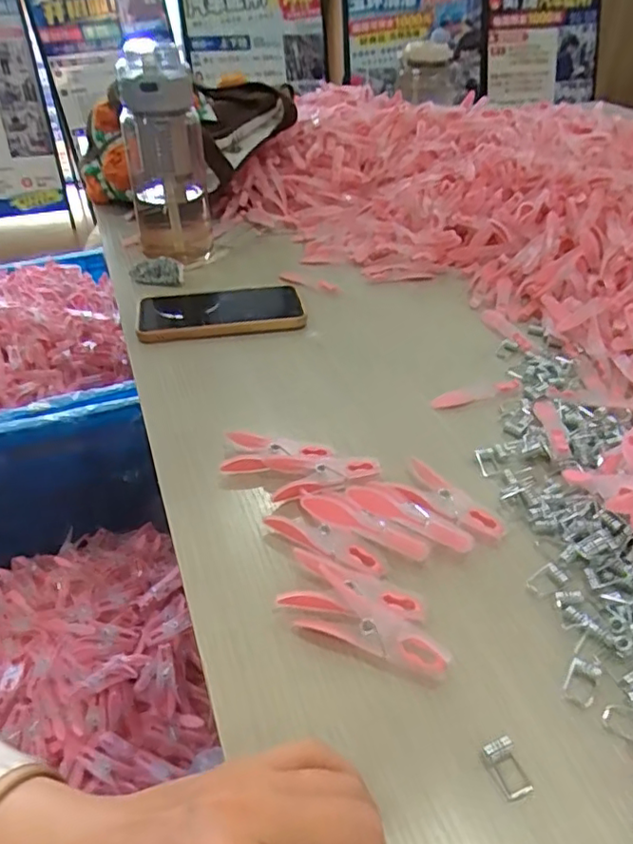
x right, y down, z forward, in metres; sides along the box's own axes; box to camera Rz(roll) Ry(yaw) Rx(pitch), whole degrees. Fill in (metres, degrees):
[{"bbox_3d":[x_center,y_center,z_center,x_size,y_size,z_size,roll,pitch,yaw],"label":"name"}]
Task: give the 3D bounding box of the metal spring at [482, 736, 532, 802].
[{"bbox_3d":[0.085,0.152,0.265,0.013,0.005,0.024,-14,40,-15],"label":"metal spring"}]

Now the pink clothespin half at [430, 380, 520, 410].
[{"bbox_3d":[0.129,-0.022,0.481,0.080,0.004,0.016,-14,40,-15],"label":"pink clothespin half"}]

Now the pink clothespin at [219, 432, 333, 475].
[{"bbox_3d":[-0.028,0.021,0.413,0.073,0.011,0.027,2,39,6],"label":"pink clothespin"}]

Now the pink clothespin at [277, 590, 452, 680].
[{"bbox_3d":[0.024,0.107,0.312,0.091,0.010,0.022,14,41,20],"label":"pink clothespin"}]

